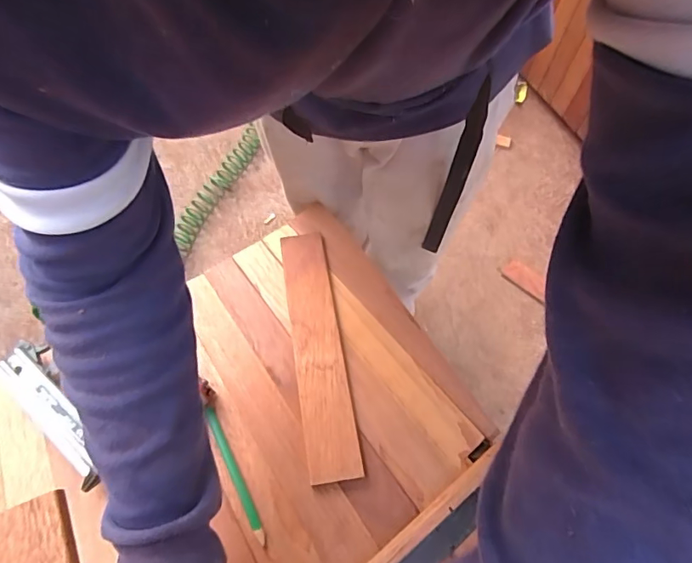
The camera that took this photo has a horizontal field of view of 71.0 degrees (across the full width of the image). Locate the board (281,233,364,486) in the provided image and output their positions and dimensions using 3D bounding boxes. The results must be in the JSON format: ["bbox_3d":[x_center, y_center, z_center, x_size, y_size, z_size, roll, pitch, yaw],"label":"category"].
[{"bbox_3d":[-0.040,0.085,0.660,0.065,0.013,0.348,-8,62,-5],"label":"board"}]

